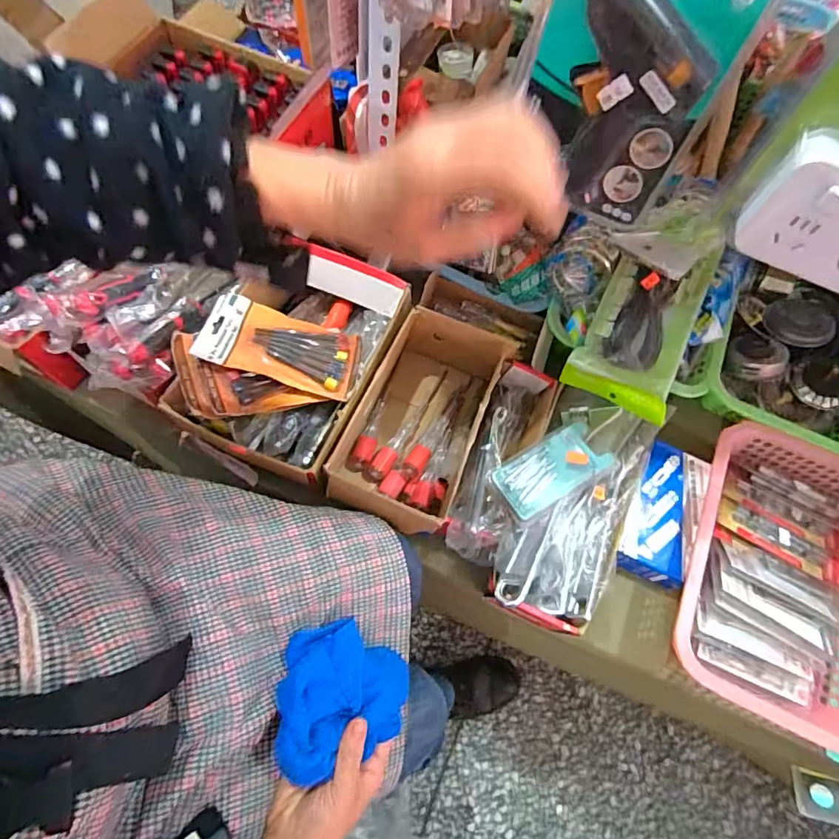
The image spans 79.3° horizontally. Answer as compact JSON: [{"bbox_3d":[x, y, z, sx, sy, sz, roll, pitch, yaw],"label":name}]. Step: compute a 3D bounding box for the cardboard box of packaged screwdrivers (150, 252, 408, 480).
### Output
[{"bbox_3d":[-0.138,-0.072,0.580,0.209,0.105,0.261,23,69,5],"label":"cardboard box of packaged screwdrivers"}]

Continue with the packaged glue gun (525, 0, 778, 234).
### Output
[{"bbox_3d":[0.136,-0.217,0.342,0.123,0.156,0.055,42,74,12],"label":"packaged glue gun"}]

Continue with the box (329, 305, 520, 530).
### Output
[{"bbox_3d":[0.001,0.002,0.600,0.127,0.102,0.244,24,69,5],"label":"box"}]

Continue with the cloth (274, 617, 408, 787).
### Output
[{"bbox_3d":[-0.065,0.239,0.432,0.110,0.027,0.114,21,54,-13],"label":"cloth"}]

